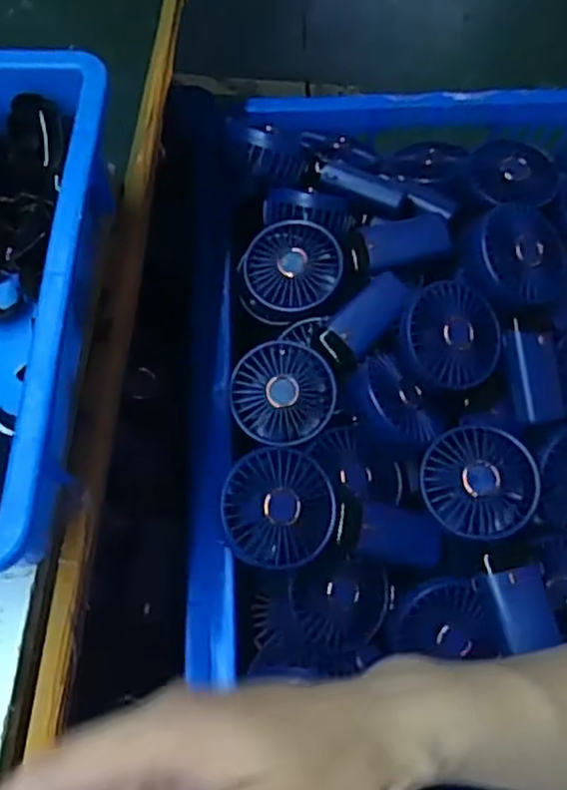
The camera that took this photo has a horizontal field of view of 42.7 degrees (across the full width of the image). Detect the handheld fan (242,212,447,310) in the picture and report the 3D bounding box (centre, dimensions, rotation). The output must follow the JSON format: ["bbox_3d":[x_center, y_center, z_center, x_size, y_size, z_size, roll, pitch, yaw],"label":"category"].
[{"bbox_3d":[0.062,-0.124,0.659,0.191,0.045,0.093,-12,67,-5],"label":"handheld fan"}]

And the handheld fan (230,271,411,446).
[{"bbox_3d":[0.032,-0.035,0.601,0.080,0.039,0.174,41,73,16],"label":"handheld fan"}]

